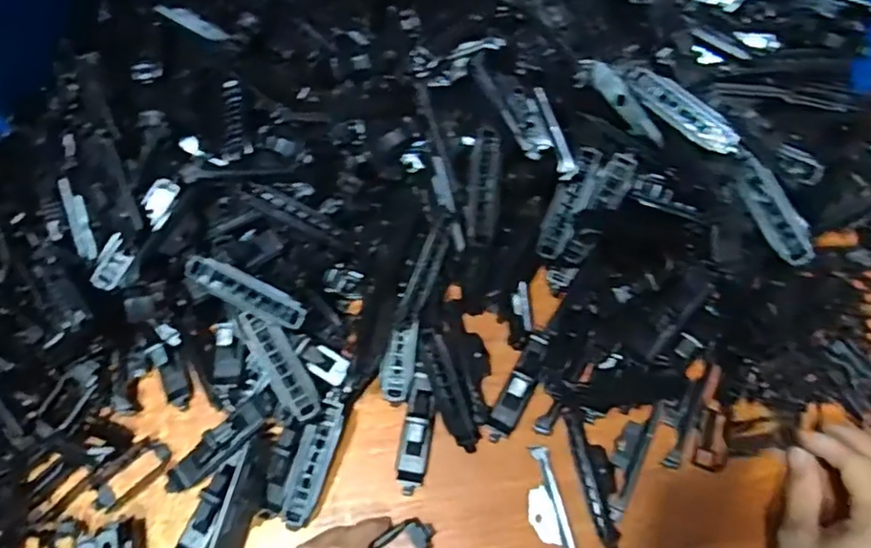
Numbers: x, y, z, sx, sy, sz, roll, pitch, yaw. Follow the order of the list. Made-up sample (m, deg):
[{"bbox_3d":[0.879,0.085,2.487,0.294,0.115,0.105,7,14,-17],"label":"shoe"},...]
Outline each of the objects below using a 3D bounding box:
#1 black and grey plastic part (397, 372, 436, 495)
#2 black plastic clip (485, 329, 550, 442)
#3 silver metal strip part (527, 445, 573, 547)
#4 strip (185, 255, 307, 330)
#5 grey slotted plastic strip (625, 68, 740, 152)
[{"bbox_3d":[-0.011,0.100,0.392,0.018,0.008,0.071,8,68,3],"label":"black and grey plastic part"},{"bbox_3d":[0.055,0.072,0.401,0.017,0.010,0.073,26,70,10],"label":"black plastic clip"},{"bbox_3d":[0.067,0.143,0.366,0.020,0.018,0.080,-13,68,-5],"label":"silver metal strip part"},{"bbox_3d":[-0.114,0.011,0.375,0.074,0.011,0.018,27,74,-3],"label":"strip"},{"bbox_3d":[0.151,-0.100,0.381,0.076,0.004,0.020,44,99,17],"label":"grey slotted plastic strip"}]

